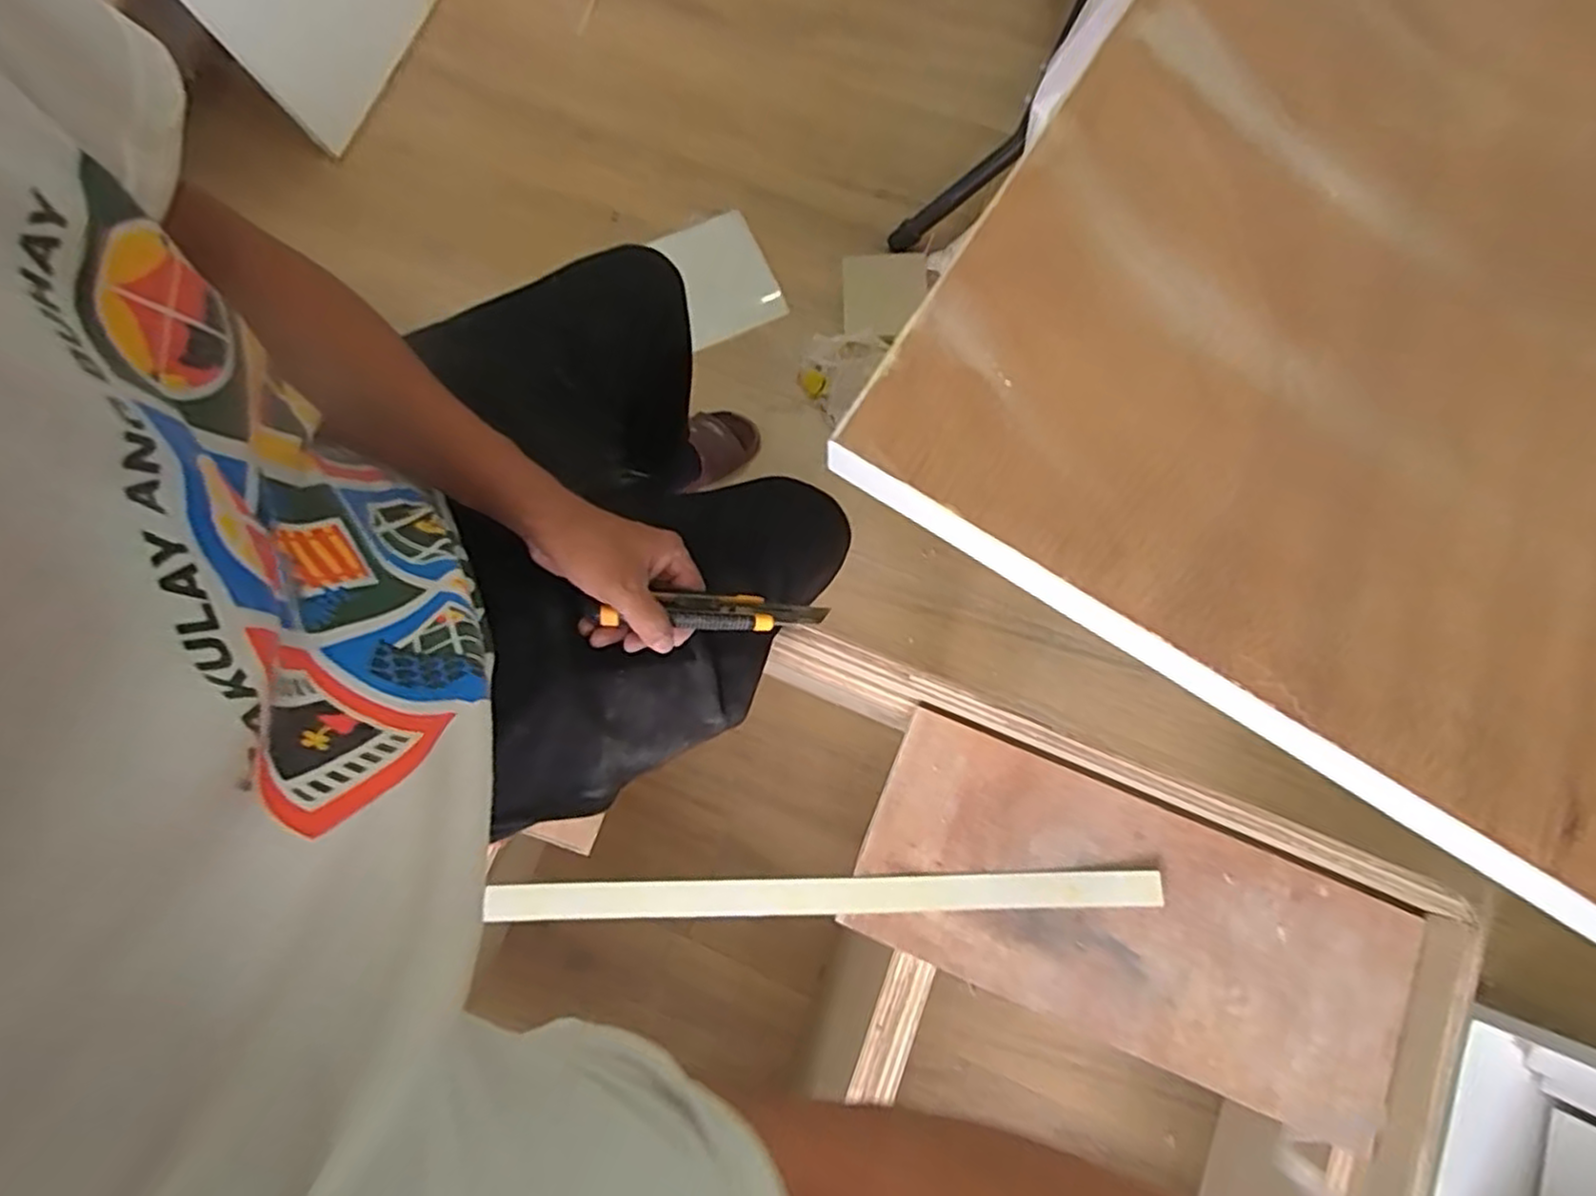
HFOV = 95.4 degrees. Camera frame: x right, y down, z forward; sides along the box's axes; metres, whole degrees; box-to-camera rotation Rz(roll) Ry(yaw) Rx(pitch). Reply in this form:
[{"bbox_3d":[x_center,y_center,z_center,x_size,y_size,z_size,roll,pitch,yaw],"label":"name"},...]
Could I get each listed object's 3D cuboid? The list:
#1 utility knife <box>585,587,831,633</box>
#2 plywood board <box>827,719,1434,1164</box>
[{"bbox_3d":[-0.064,0.010,0.522,0.168,0.020,0.028,4,78,-8],"label":"utility knife"},{"bbox_3d":[0.284,0.276,0.625,0.459,0.011,0.198,22,79,4],"label":"plywood board"}]

